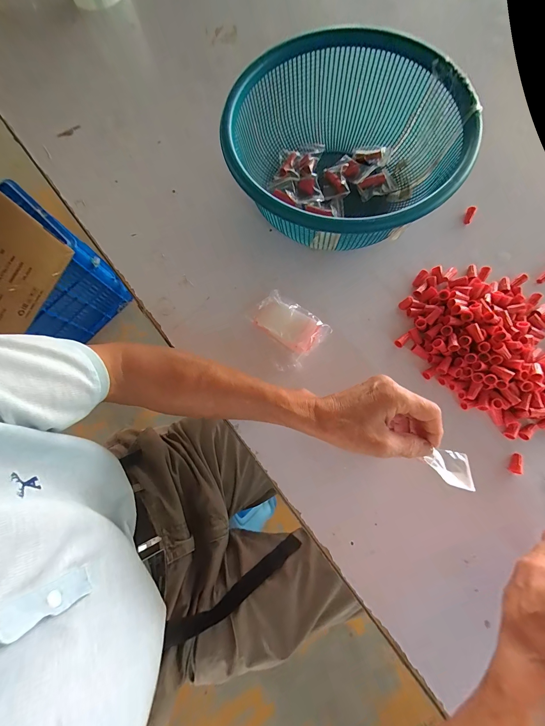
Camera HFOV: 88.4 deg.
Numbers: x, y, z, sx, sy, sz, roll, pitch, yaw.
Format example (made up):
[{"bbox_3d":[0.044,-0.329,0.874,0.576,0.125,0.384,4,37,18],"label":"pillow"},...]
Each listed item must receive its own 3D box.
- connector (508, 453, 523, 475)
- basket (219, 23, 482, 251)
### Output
[{"bbox_3d":[0.279,0.115,0.321,0.011,0.007,0.023,16,77,5],"label":"connector"},{"bbox_3d":[0.088,-0.268,0.366,0.284,0.101,0.288,0,76,1],"label":"basket"}]

